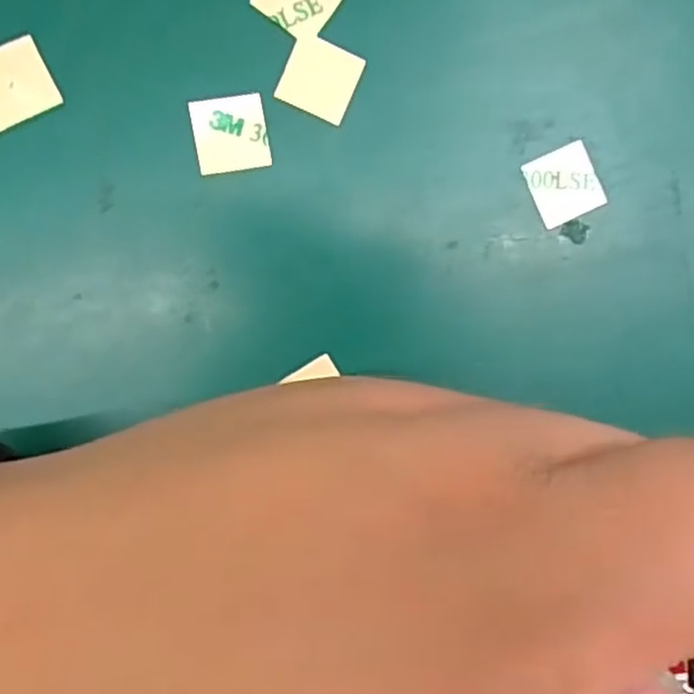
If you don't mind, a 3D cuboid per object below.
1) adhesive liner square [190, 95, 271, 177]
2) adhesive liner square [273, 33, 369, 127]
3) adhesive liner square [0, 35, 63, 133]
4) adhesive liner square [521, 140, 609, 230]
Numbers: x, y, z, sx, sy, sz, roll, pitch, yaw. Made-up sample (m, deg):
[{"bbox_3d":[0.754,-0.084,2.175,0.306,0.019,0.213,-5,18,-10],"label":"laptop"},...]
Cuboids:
[{"bbox_3d":[-0.025,-0.045,0.153,0.015,0.004,0.015,-10,94,-8],"label":"adhesive liner square"},{"bbox_3d":[-0.006,-0.058,0.154,0.015,0.004,0.016,23,90,-6],"label":"adhesive liner square"},{"bbox_3d":[-0.069,-0.054,0.147,0.015,0.004,0.015,-26,94,-4],"label":"adhesive liner square"},{"bbox_3d":[0.049,-0.036,0.160,0.015,0.004,0.016,-24,93,-3],"label":"adhesive liner square"}]

